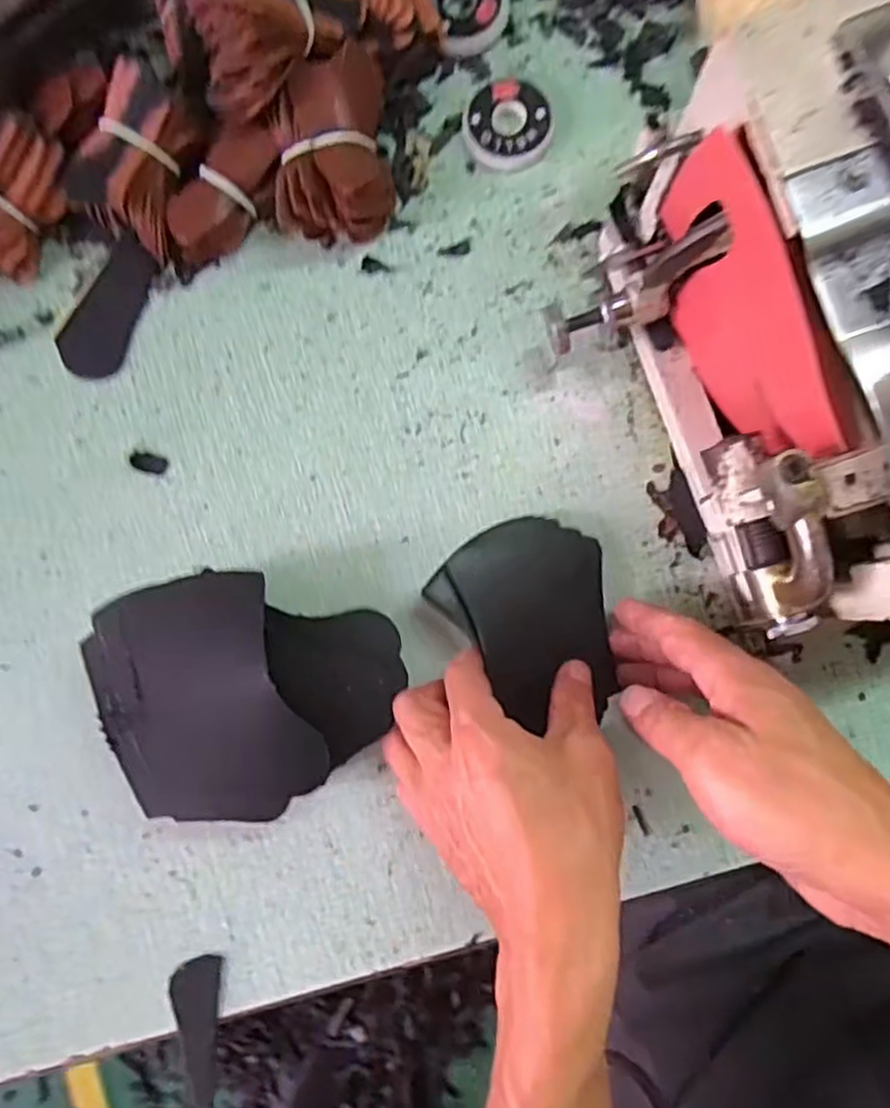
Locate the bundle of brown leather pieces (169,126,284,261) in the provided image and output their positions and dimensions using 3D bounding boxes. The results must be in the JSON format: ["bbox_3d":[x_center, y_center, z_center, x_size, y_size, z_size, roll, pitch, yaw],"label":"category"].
[{"bbox_3d":[-0.117,-0.191,0.391,0.030,0.033,0.075,36,89,4],"label":"bundle of brown leather pieces"}]

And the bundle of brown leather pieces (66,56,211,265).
[{"bbox_3d":[-0.158,-0.205,0.383,0.053,0.048,0.075,26,88,3],"label":"bundle of brown leather pieces"}]

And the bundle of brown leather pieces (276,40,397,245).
[{"bbox_3d":[-0.060,-0.214,0.387,0.058,0.043,0.086,-6,87,2],"label":"bundle of brown leather pieces"}]

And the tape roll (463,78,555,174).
[{"bbox_3d":[0.036,-0.238,0.400,0.050,0.012,0.047,0,87,2],"label":"tape roll"}]

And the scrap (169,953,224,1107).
[{"bbox_3d":[-0.132,0.250,0.380,0.026,0.004,0.075,2,83,5],"label":"scrap"}]

